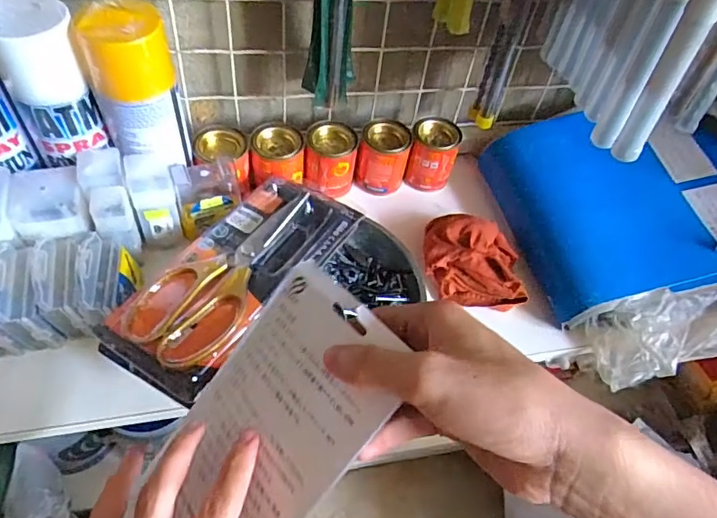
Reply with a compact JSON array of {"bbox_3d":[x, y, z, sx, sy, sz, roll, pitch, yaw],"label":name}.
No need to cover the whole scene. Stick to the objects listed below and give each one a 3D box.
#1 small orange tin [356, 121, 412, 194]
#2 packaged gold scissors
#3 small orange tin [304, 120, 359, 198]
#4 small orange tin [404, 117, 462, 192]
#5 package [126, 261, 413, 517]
[{"bbox_3d":[0.028,-0.114,0.572,0.055,0.066,0.049,14,50,5],"label":"small orange tin"},{"bbox_3d":[-0.104,0.007,0.436,0.105,0.022,0.227,30,53,18],"label":"packaged gold scissors"},{"bbox_3d":[-0.031,-0.104,0.555,0.054,0.069,0.057,3,50,-4],"label":"small orange tin"},{"bbox_3d":[0.085,-0.118,0.586,0.054,0.068,0.053,3,50,-4],"label":"small orange tin"},{"bbox_3d":[-0.049,0.090,0.286,0.105,0.006,0.158,39,92,37],"label":"package"}]

